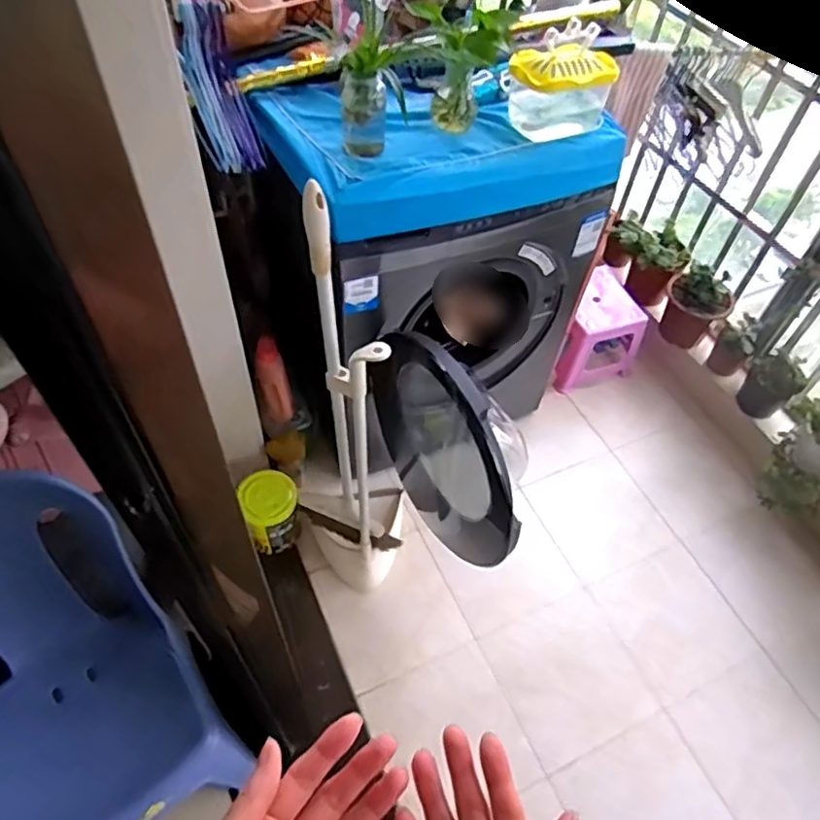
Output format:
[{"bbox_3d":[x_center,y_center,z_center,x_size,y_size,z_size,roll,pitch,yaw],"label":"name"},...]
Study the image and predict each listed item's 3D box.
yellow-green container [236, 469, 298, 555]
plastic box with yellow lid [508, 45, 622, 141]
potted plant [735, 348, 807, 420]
[{"bbox_3d":[-0.323,0.233,1.464,0.132,0.144,0.146,-17,56,-16],"label":"yellow-green container"},{"bbox_3d":[0.266,-0.569,1.125,0.186,0.128,0.118,5,53,0],"label":"plastic box with yellow lid"},{"bbox_3d":[0.971,-0.067,1.696,0.129,0.154,0.132,2,53,-3],"label":"potted plant"}]

